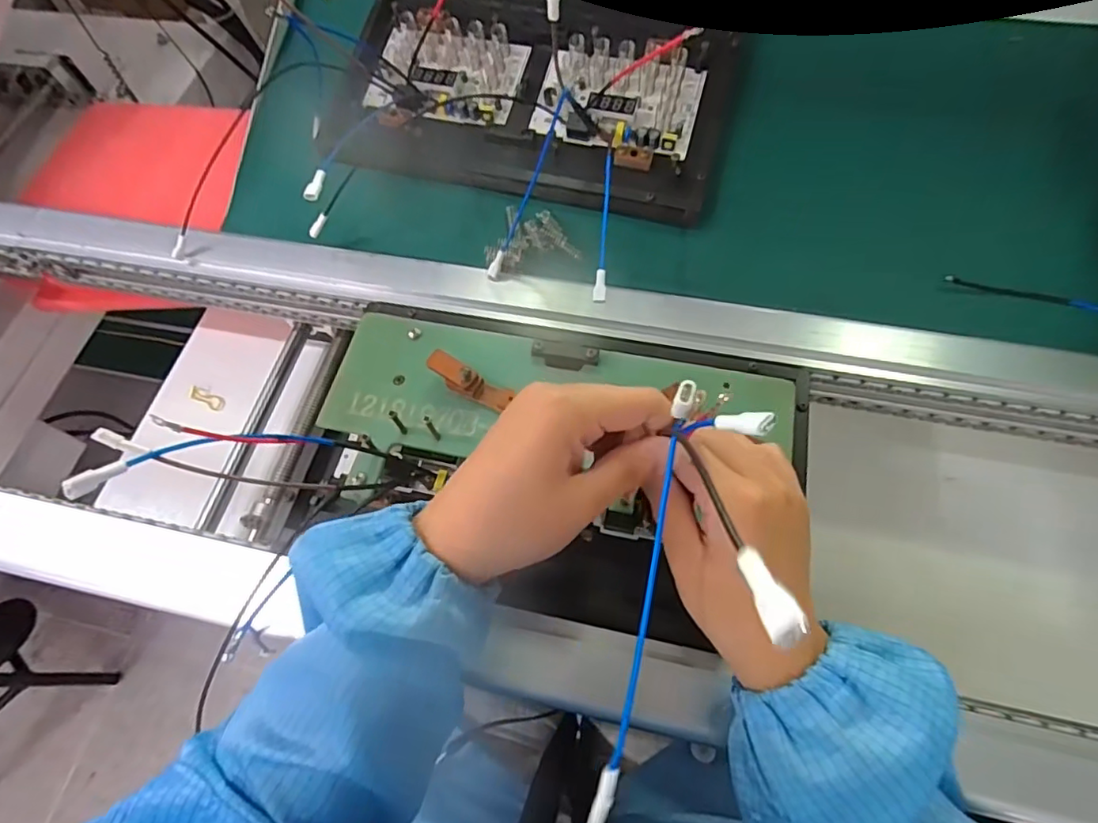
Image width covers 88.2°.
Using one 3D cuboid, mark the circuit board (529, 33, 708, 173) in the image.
[{"bbox_3d":[0.058,-0.260,0.477,0.131,0.039,0.106,13,65,10],"label":"circuit board"}]

